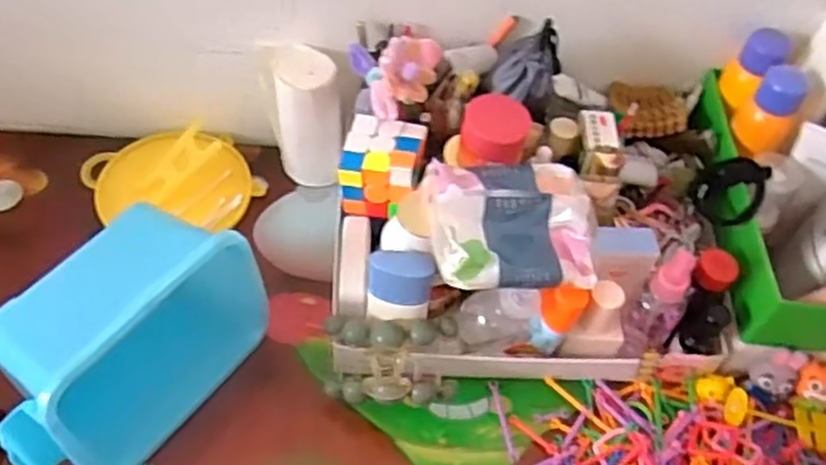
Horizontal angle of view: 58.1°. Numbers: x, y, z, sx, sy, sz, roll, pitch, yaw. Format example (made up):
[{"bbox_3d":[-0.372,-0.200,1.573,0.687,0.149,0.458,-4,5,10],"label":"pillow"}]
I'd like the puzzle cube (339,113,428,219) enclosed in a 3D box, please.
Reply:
[{"bbox_3d":[-0.022,-0.051,0.584,0.060,0.053,0.061,11,54,3],"label":"puzzle cube"}]

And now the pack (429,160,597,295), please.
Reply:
[{"bbox_3d":[0.067,-0.008,0.510,0.115,0.044,0.092,-2,54,-6],"label":"pack"}]

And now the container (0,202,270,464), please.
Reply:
[{"bbox_3d":[-0.207,0.076,0.526,0.105,0.116,0.194,33,58,18],"label":"container"}]

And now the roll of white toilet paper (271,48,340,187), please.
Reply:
[{"bbox_3d":[-0.095,-0.096,0.658,0.060,0.130,0.072,-7,55,-8],"label":"roll of white toilet paper"}]

